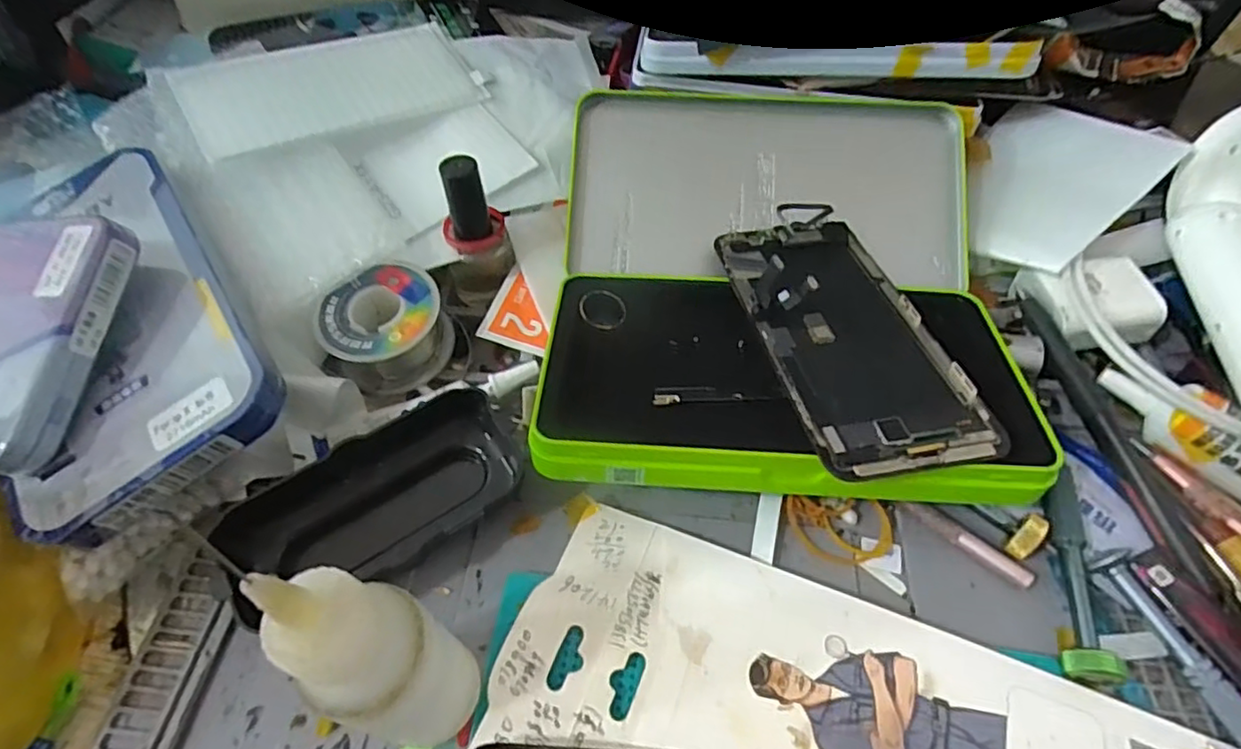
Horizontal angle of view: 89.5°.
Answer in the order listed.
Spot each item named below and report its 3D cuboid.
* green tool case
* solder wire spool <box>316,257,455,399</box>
[{"bbox_3d":[0.068,-0.041,0.282,0.188,0.053,0.204,4,54,3],"label":"green tool case"},{"bbox_3d":[-0.106,-0.023,0.282,0.044,0.025,0.052,26,58,18],"label":"solder wire spool"}]

